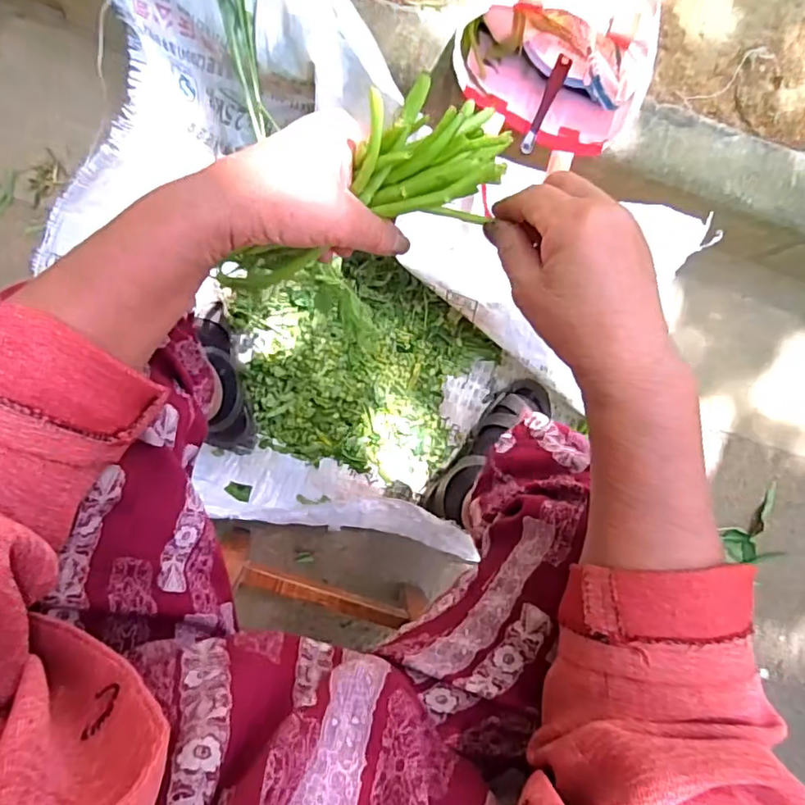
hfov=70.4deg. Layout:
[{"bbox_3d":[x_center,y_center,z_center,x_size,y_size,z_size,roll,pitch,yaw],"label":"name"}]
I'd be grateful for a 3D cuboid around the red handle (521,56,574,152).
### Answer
[{"bbox_3d":[0.165,-0.343,0.655,0.017,0.013,0.122,23,86,-6],"label":"red handle"}]

